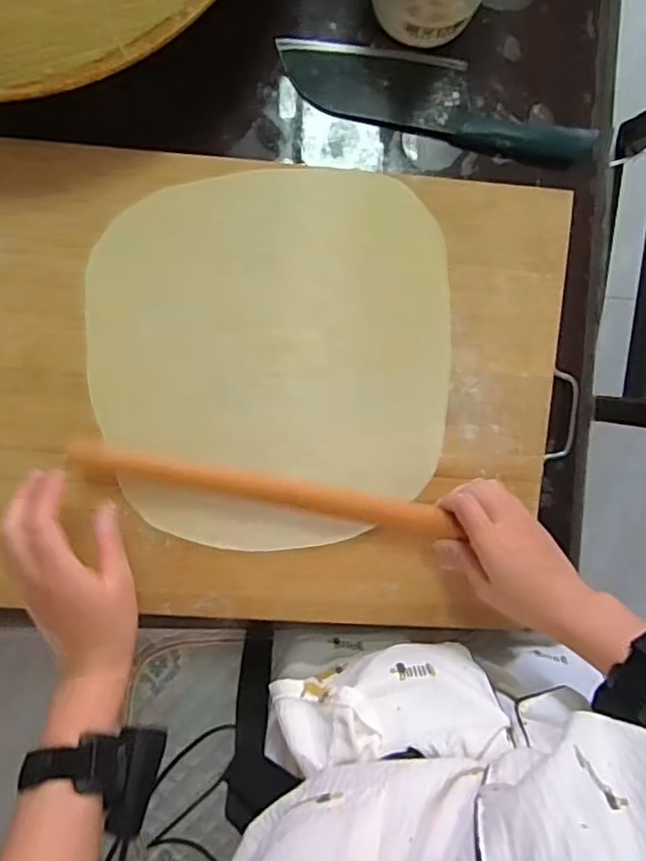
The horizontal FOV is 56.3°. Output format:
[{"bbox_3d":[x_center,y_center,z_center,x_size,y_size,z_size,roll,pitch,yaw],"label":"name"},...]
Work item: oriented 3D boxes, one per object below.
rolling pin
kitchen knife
[{"bbox_3d":[-0.043,0.050,0.491,0.308,0.020,0.024,12,95,-9],"label":"rolling pin"},{"bbox_3d":[0.105,-0.299,0.539,0.285,0.021,0.066,12,95,-4],"label":"kitchen knife"}]

